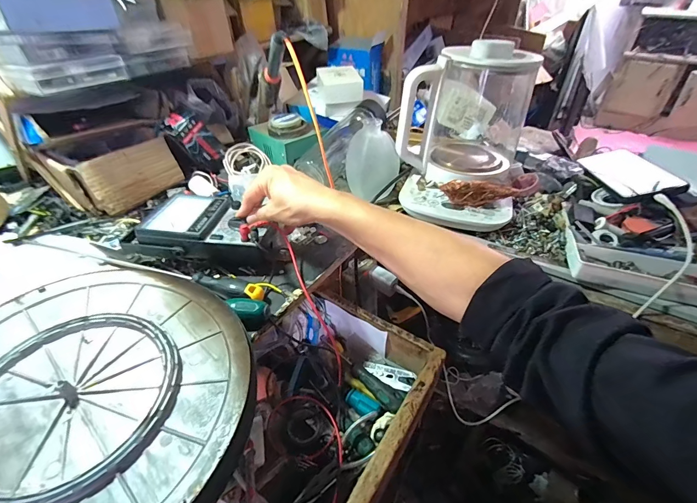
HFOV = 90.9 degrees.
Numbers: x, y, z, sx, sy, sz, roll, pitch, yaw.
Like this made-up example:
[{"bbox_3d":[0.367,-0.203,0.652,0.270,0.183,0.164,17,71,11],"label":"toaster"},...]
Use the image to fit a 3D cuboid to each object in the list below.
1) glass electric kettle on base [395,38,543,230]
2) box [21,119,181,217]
[{"bbox_3d":[0.186,-0.209,0.550,0.185,0.208,0.297,13,41,15],"label":"glass electric kettle on base"},{"bbox_3d":[-0.405,-0.149,0.589,0.150,0.091,0.173,30,48,31],"label":"box"}]

